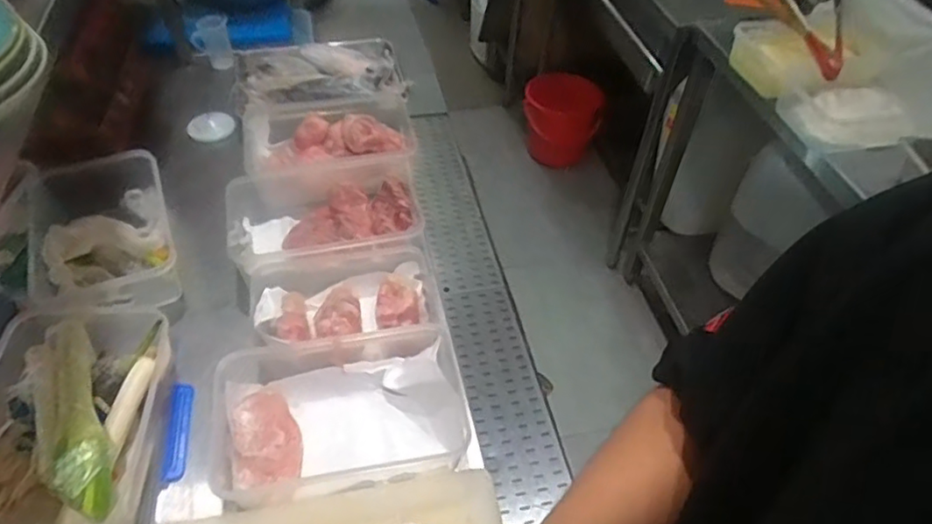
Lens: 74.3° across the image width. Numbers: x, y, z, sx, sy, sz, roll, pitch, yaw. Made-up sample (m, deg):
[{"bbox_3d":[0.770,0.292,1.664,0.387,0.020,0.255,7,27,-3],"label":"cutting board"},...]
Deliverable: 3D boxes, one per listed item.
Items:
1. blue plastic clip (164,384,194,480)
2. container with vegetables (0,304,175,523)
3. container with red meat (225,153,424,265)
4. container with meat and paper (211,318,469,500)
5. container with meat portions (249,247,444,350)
[{"bbox_3d":[-0.321,0.189,0.690,0.026,0.016,0.118,-8,48,-10],"label":"blue plastic clip"},{"bbox_3d":[-0.417,0.168,0.640,0.165,0.093,0.254,-3,48,-5],"label":"container with vegetables"},{"bbox_3d":[-0.200,-0.050,0.872,0.264,0.078,0.173,-6,48,-8],"label":"container with red meat"},{"bbox_3d":[-0.141,0.168,0.672,0.257,0.074,0.156,-6,48,-8],"label":"container with meat and paper"},{"bbox_3d":[-0.150,0.058,0.773,0.224,0.068,0.148,-9,49,-11],"label":"container with meat portions"}]

